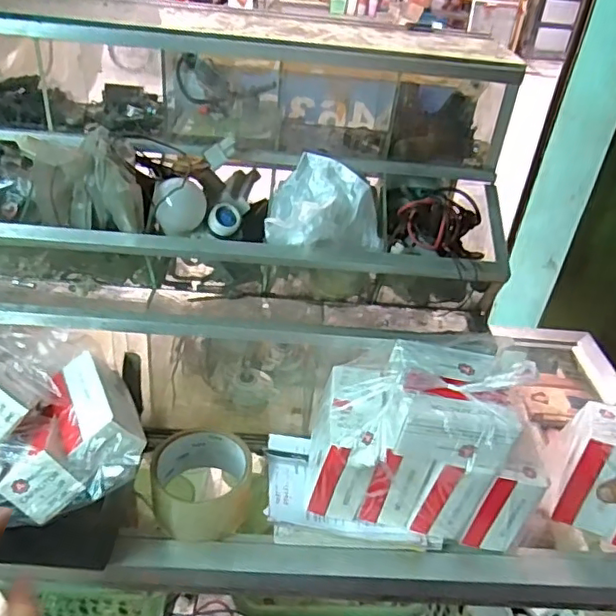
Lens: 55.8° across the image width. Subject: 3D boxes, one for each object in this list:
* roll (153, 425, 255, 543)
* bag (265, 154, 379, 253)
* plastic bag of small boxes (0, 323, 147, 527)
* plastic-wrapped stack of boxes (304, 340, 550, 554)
[{"bbox_3d":[-0.094,0.153,0.517,0.082,0.050,0.088,5,34,-3],"label":"roll"},{"bbox_3d":[0.012,-0.089,0.499,0.099,0.052,0.082,-2,35,-13],"label":"bag"},{"bbox_3d":[-0.218,0.077,0.449,0.190,0.080,0.160,6,34,-1],"label":"plastic bag of small boxes"},{"bbox_3d":[0.100,0.109,0.489,0.185,0.151,0.093,9,34,4],"label":"plastic-wrapped stack of boxes"}]

